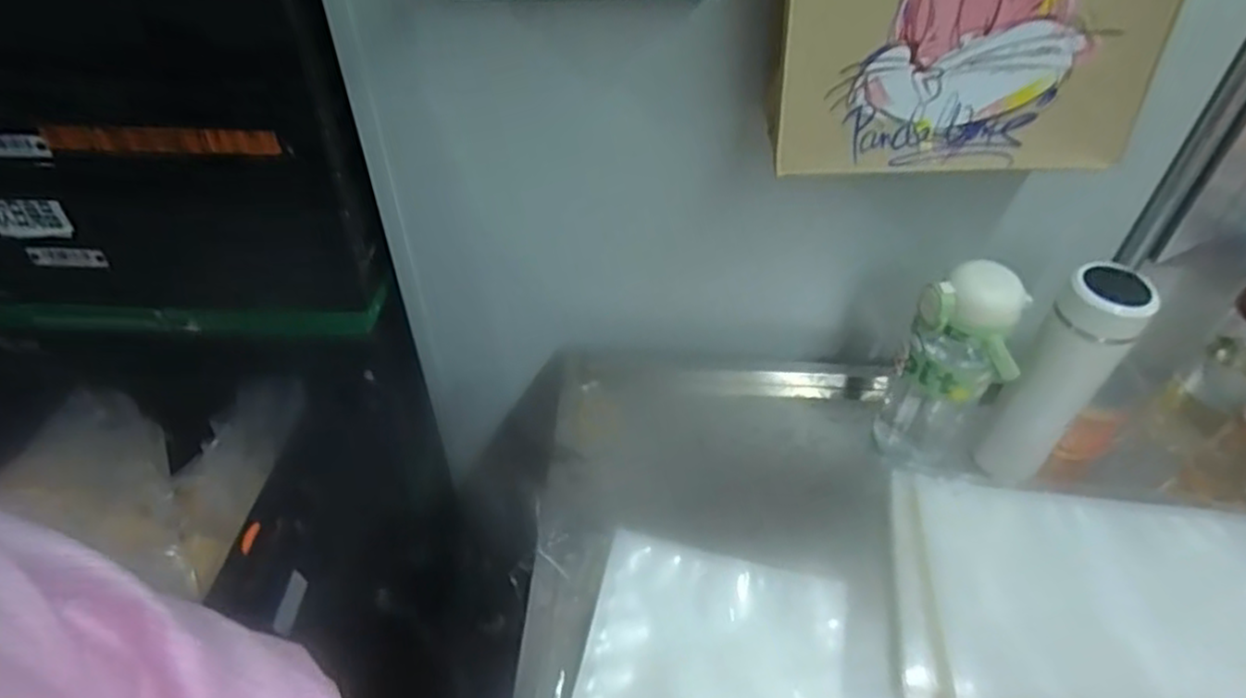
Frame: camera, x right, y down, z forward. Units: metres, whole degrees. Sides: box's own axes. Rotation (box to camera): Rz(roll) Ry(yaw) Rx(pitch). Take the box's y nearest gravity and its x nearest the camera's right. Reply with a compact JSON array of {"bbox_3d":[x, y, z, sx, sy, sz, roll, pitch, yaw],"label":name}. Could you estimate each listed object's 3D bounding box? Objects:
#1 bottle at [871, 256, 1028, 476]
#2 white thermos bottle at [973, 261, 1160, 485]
[{"bbox_3d":[0.302,0.016,0.674,0.093,0.225,0.086,18,47,18],"label":"bottle"},{"bbox_3d":[0.381,0.031,0.643,0.061,0.214,0.066,-35,54,-30],"label":"white thermos bottle"}]

